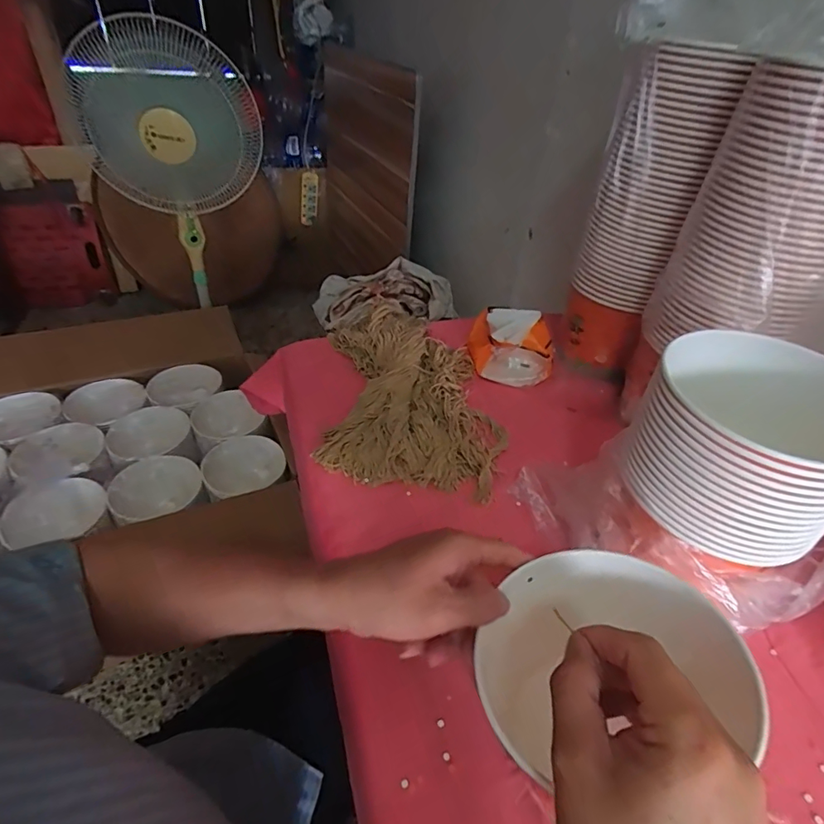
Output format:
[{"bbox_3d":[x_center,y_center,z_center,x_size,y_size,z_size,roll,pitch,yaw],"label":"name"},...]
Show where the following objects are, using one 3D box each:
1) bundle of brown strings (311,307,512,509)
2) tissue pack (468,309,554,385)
[{"bbox_3d":[0.001,-0.036,0.690,0.238,0.059,0.344,2,40,-3],"label":"bundle of brown strings"},{"bbox_3d":[0.155,-0.113,0.770,0.123,0.083,0.126,8,41,5],"label":"tissue pack"}]

